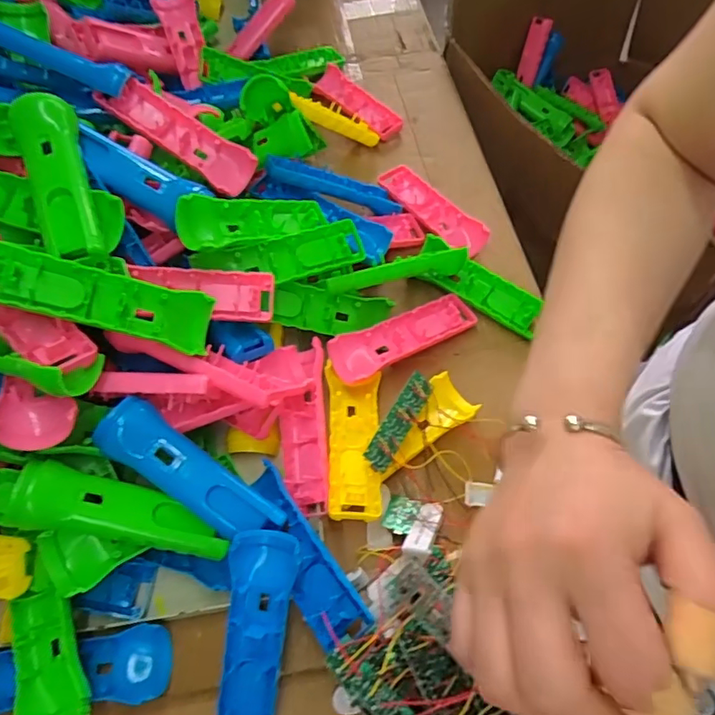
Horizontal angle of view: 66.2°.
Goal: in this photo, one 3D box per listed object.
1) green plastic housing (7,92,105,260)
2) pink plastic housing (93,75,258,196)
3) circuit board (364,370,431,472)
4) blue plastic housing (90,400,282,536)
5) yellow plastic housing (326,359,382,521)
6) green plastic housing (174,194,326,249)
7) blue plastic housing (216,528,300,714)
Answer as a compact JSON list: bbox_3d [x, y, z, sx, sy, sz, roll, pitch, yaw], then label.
[{"bbox_3d":[-0.232,-0.137,0.422,0.043,0.024,0.146,-20,76,-7],"label":"green plastic housing"},{"bbox_3d":[-0.171,-0.214,0.529,0.149,0.026,0.044,31,64,-11],"label":"pink plastic housing"},{"bbox_3d":[0.038,0.055,0.482,0.024,0.006,0.104,40,55,-6],"label":"circuit board"},{"bbox_3d":[-0.129,0.091,0.424,0.152,0.016,0.044,37,67,-8],"label":"blue plastic housing"},{"bbox_3d":[-0.002,0.068,0.475,0.046,0.019,0.144,-5,61,1],"label":"yellow plastic housing"},{"bbox_3d":[-0.088,-0.124,0.504,0.156,0.039,0.047,-17,56,-41],"label":"green plastic housing"},{"bbox_3d":[-0.075,0.209,0.401,0.046,0.021,0.157,5,82,7],"label":"blue plastic housing"}]

